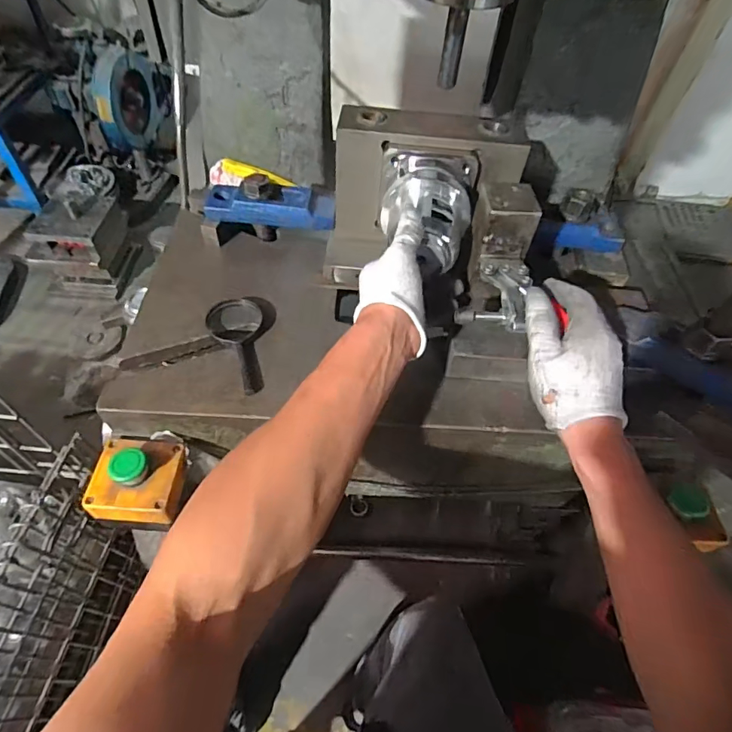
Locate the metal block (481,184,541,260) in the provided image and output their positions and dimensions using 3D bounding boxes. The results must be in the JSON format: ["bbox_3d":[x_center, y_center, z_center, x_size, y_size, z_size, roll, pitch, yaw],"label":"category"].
[{"bbox_3d":[0.135,-0.144,0.450,0.052,0.049,0.054,1,53,-3],"label":"metal block"}]

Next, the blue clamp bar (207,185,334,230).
[{"bbox_3d":[-0.117,-0.205,0.583,0.157,0.033,0.056,5,53,0],"label":"blue clamp bar"}]

